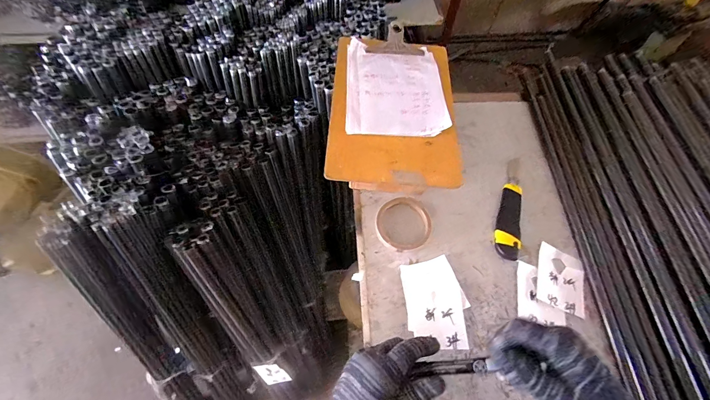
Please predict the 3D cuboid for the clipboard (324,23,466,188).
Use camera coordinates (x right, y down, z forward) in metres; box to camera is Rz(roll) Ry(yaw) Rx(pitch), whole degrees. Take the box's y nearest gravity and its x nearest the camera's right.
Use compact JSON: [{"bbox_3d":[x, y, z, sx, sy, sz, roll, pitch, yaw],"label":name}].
[{"bbox_3d":[0.061,-0.152,0.494,0.196,0.030,0.276,1,64,-2],"label":"clipboard"}]

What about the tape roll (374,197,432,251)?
[{"bbox_3d":[0.080,0.040,0.515,0.092,0.018,0.088,1,64,-2],"label":"tape roll"}]

